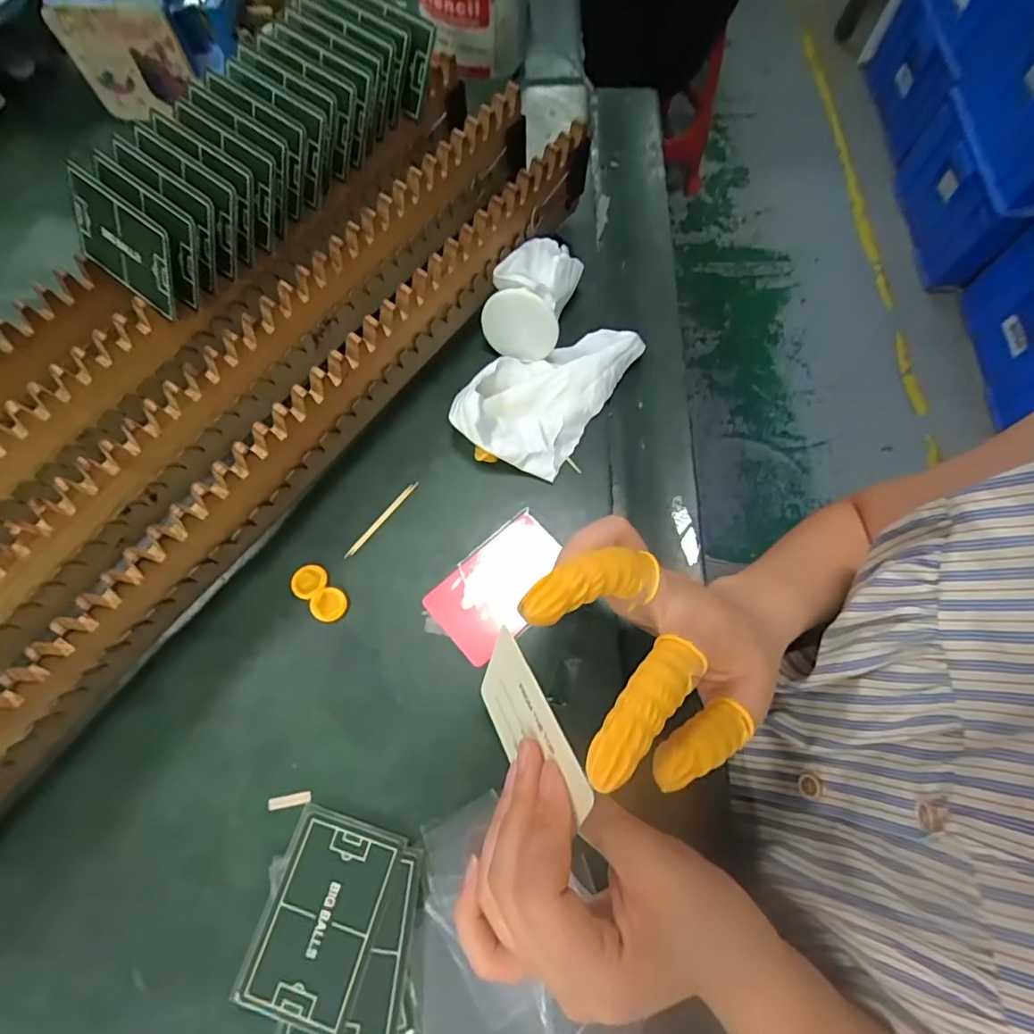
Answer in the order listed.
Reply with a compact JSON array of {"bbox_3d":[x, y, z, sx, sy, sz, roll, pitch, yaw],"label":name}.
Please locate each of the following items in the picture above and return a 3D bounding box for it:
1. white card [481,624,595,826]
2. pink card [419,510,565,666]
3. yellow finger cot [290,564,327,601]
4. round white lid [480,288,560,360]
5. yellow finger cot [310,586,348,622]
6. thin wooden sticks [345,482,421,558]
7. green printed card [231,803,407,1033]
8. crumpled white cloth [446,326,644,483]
[{"bbox_3d":[0.005,0.091,0.235,0.005,0.048,0.084,-4,35,-29],"label":"white card"},{"bbox_3d":[-0.010,0.042,0.331,0.087,0.004,0.052,-41,76,-13],"label":"pink card"},{"bbox_3d":[-0.127,0.038,0.328,0.021,0.004,0.020,0,71,0],"label":"yellow finger cot"},{"bbox_3d":[0.002,-0.130,0.365,0.051,0.046,0.005,11,47,2],"label":"round white lid"},{"bbox_3d":[-0.113,0.052,0.325,0.020,0.004,0.020,0,71,0],"label":"yellow finger cot"},{"bbox_3d":[-0.086,0.001,0.345,0.005,0.004,0.064,37,75,12],"label":"thin wooden sticks"},{"bbox_3d":[-0.098,0.199,0.272,0.057,0.005,0.087,17,71,5],"label":"green printed card"},{"bbox_3d":[0.023,-0.093,0.360,0.073,0.042,0.136,32,74,10],"label":"crumpled white cloth"}]

